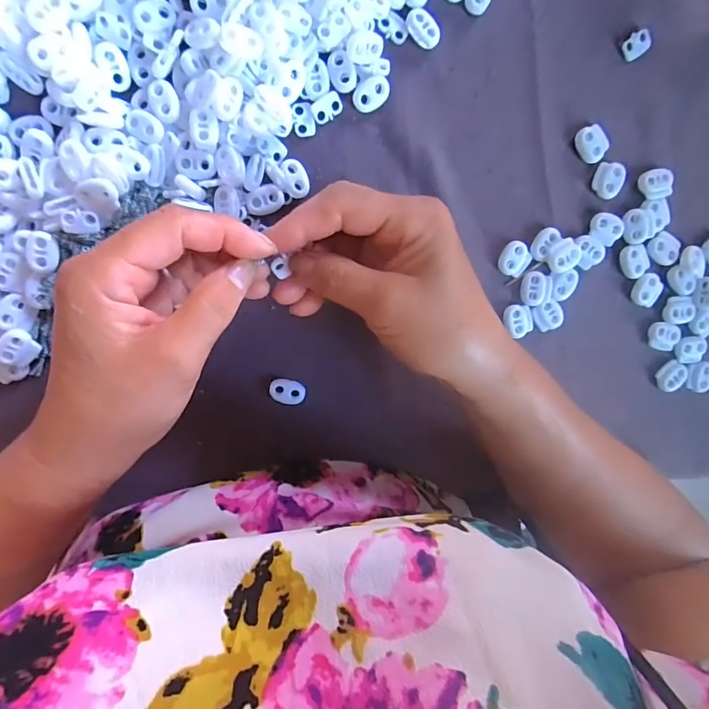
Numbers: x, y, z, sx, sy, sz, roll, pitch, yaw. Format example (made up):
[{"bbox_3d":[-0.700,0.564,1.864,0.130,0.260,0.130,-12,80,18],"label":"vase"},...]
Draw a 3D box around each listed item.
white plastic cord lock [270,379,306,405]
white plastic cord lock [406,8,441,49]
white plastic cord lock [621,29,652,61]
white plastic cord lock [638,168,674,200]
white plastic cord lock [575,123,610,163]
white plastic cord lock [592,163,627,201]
[{"bbox_3d":[-0.043,0.024,0.290,0.022,0.004,0.015,7,96,-6],"label":"white plastic cord lock"},{"bbox_3d":[0.041,-0.191,0.263,0.015,0.004,0.022,-38,99,0],"label":"white plastic cord lock"},{"bbox_3d":[0.177,-0.194,0.282,0.017,0.004,0.014,-38,99,0],"label":"white plastic cord lock"},{"bbox_3d":[0.198,-0.111,0.294,0.018,0.007,0.019,-1,97,-5],"label":"white plastic cord lock"},{"bbox_3d":[0.152,-0.135,0.288,0.018,0.005,0.022,-40,99,0],"label":"white plastic cord lock"},{"bbox_3d":[0.165,-0.113,0.293,0.017,0.006,0.022,16,95,-7],"label":"white plastic cord lock"}]

